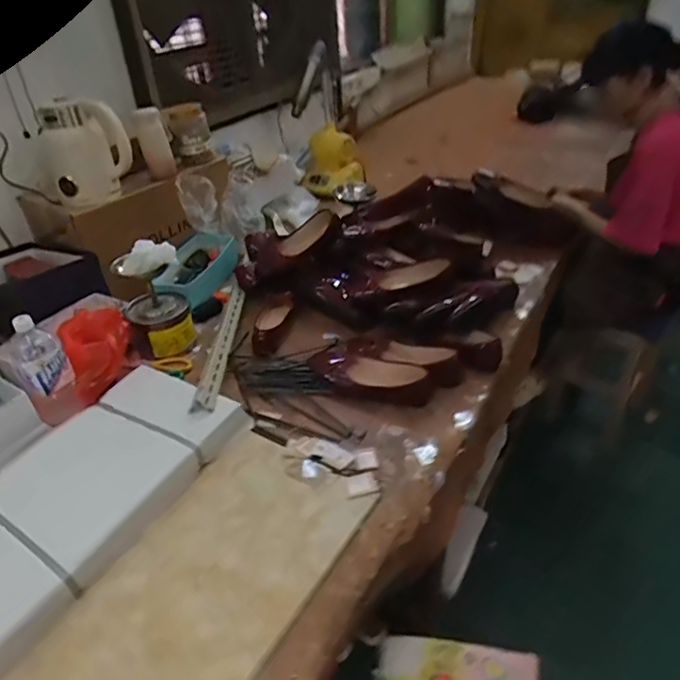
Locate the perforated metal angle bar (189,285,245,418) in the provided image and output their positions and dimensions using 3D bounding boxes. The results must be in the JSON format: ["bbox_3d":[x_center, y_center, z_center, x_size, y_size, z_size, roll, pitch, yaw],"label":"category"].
[{"bbox_3d":[-0.260,-0.012,1.206,0.047,0.027,0.521,-2,37,1],"label":"perforated metal angle bar"}]

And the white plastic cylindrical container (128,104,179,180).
[{"bbox_3d":[-0.483,-0.515,1.393,0.088,0.167,0.102,-16,38,-16],"label":"white plastic cylindrical container"}]

